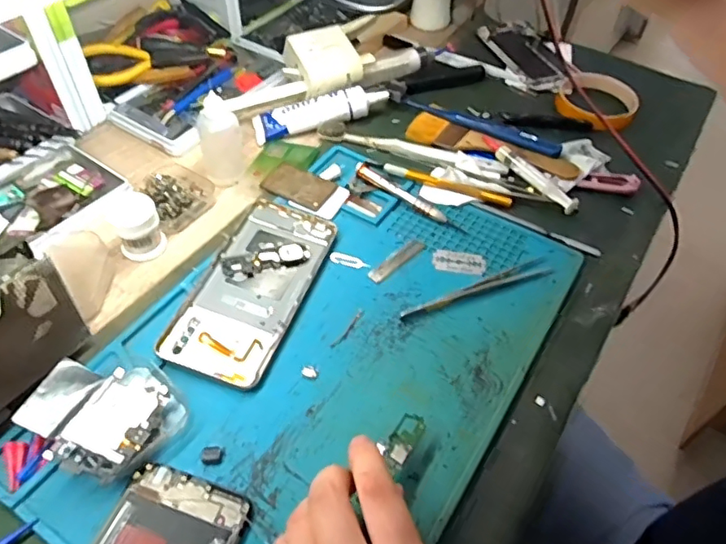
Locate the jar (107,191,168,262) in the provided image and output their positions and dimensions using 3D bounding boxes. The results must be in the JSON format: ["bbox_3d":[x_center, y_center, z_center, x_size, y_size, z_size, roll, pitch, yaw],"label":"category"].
[{"bbox_3d":[-0.178,-0.036,0.445,0.034,0.041,0.036,2,50,-2],"label":"jar"}]

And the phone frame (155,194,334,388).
[{"bbox_3d":[-0.081,0.008,0.424,0.074,0.008,0.164,16,51,10],"label":"phone frame"}]

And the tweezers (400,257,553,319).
[{"bbox_3d":[0.088,0.013,0.433,0.131,0.004,0.017,-17,53,-17],"label":"tweezers"}]

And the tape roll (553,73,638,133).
[{"bbox_3d":[0.249,-0.182,0.597,0.079,0.016,0.094,22,52,15],"label":"tape roll"}]

